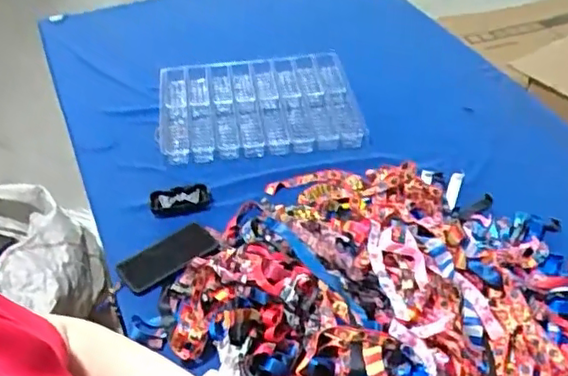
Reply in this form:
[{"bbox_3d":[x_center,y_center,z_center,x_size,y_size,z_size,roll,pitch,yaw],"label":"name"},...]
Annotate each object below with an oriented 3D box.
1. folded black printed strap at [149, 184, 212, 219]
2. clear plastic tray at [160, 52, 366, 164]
[{"bbox_3d":[-0.191,0.025,1.118,0.107,0.025,0.057,-8,43,-8],"label":"folded black printed strap"},{"bbox_3d":[-0.059,-0.183,1.358,0.433,0.036,0.352,-7,43,-6],"label":"clear plastic tray"}]

